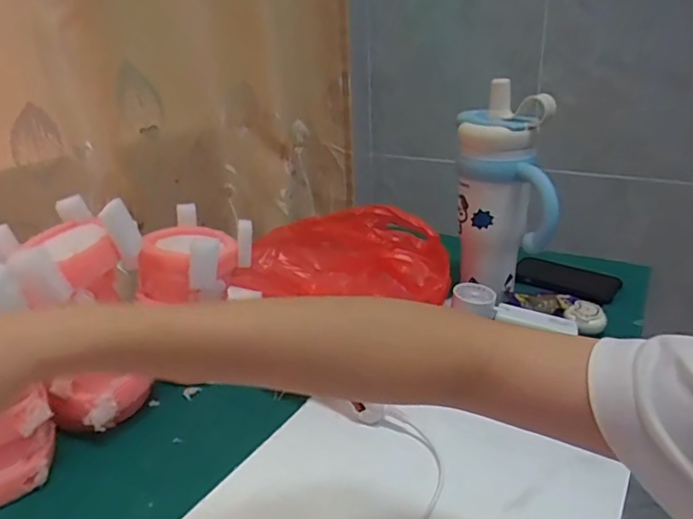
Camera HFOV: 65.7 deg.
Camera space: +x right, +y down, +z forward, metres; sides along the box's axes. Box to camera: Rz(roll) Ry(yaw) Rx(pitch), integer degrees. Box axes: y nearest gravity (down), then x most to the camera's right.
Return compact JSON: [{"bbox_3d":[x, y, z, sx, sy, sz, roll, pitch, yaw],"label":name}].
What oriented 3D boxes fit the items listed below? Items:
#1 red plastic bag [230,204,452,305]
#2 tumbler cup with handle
[{"bbox_3d":[-0.008,-0.001,0.722,0.302,0.098,0.131,10,27,24],"label":"red plastic bag"},{"bbox_3d":[0.204,-0.078,0.699,0.124,0.257,0.097,5,25,14],"label":"tumbler cup with handle"}]

